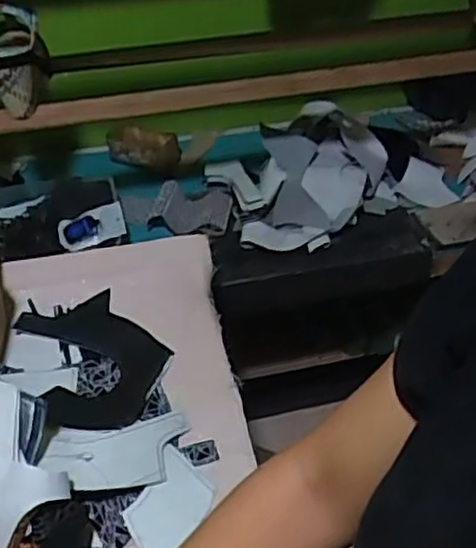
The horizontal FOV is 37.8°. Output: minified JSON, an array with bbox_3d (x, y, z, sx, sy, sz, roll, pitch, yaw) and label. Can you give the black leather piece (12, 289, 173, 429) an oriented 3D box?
[{"bbox_3d":[-0.148,0.085,0.740,0.139,0.033,0.196,-19,46,-19],"label":"black leather piece"}]

